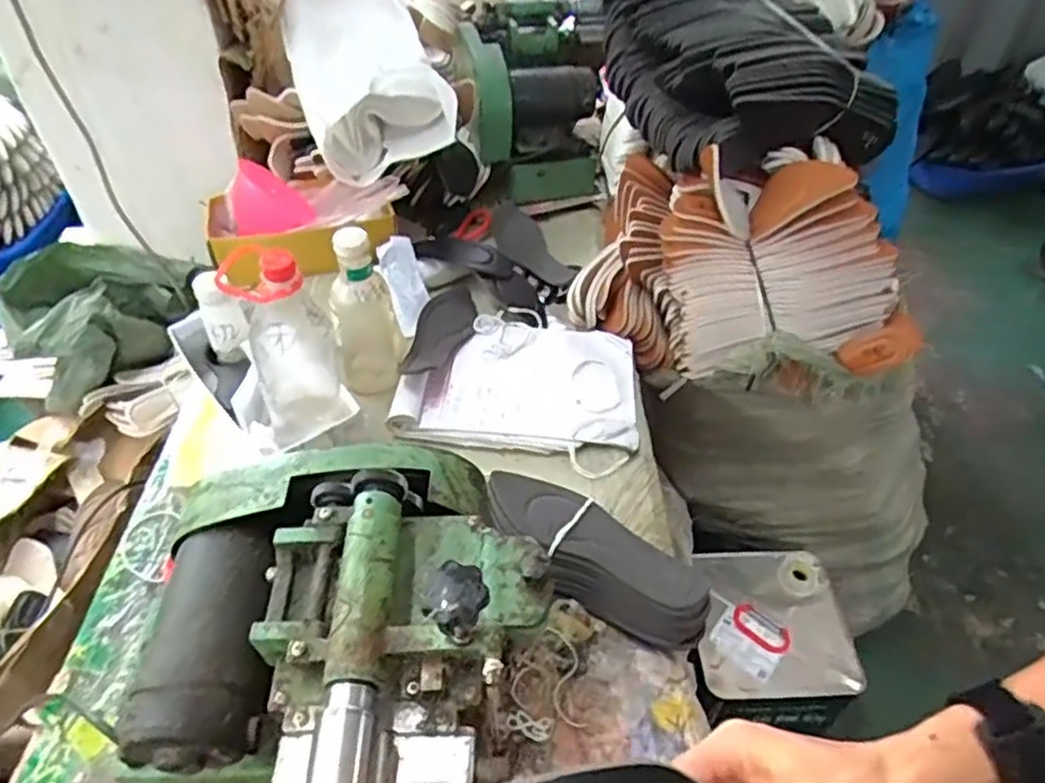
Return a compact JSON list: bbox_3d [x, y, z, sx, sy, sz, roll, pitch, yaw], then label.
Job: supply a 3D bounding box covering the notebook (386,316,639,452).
[{"bbox_3d":[-0.003,-0.015,0.955,0.307,0.031,0.242,3,46,1],"label":"notebook"}]

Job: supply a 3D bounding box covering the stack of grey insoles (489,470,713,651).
[{"bbox_3d":[0.071,0.167,0.732,0.248,0.065,0.085,33,53,27],"label":"stack of grey insoles"}]

